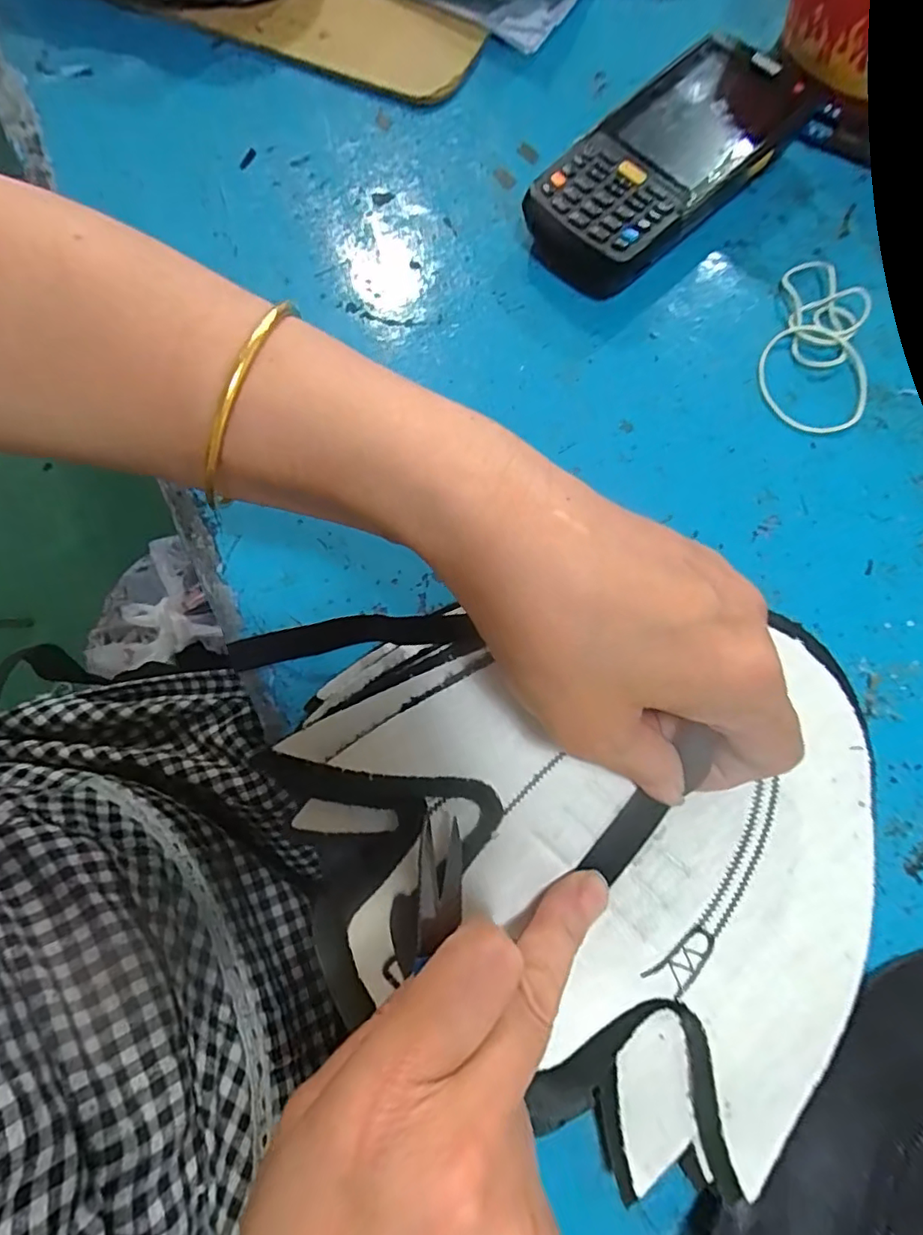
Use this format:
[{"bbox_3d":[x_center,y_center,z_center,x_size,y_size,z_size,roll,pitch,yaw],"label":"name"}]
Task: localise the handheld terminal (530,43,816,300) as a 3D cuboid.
[{"bbox_3d":[0.103,-0.227,0.300,0.151,0.029,0.068,-42,78,-10],"label":"handheld terminal"}]

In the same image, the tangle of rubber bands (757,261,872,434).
[{"bbox_3d":[0.171,-0.133,0.280,0.049,0.010,0.095,10,75,3],"label":"tangle of rubber bands"}]

